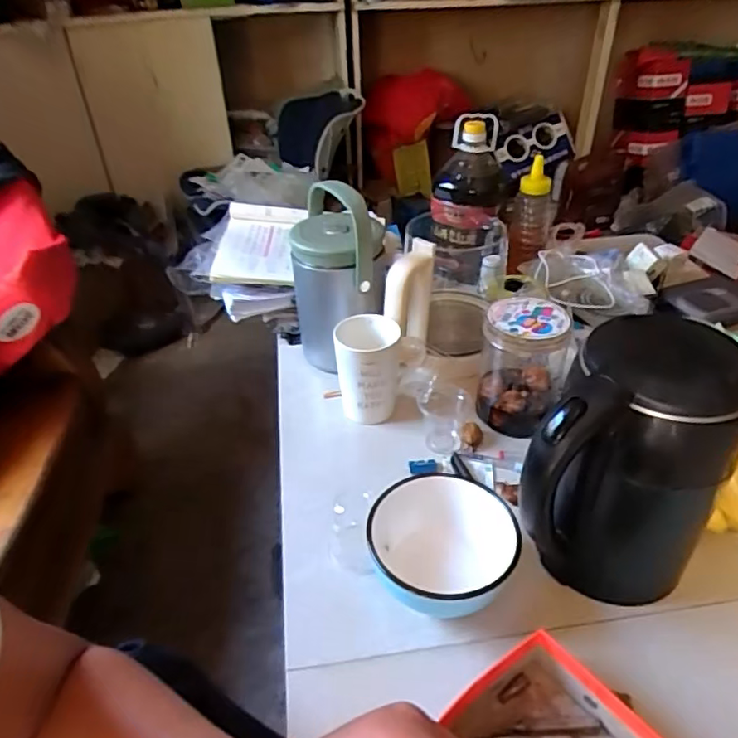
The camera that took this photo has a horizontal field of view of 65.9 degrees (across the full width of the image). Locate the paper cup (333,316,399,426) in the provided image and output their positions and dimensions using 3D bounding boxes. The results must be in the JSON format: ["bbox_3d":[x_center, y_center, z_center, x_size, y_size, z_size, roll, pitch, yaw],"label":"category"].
[{"bbox_3d":[-0.001,0.006,0.735,0.078,0.126,0.078,-2,35,0],"label":"paper cup"}]

